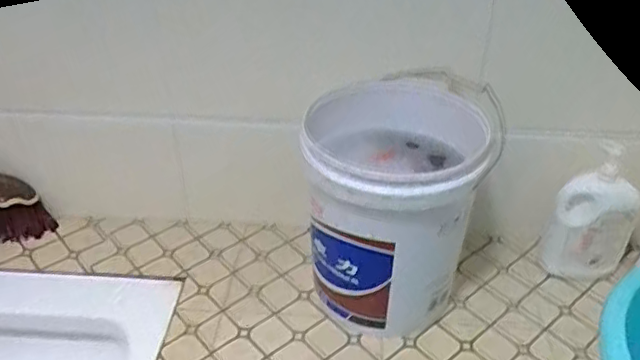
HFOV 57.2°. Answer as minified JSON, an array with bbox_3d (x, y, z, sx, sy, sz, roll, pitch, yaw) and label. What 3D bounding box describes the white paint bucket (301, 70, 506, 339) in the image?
[{"bbox_3d":[0.131,0.051,1.067,0.309,0.391,0.335,7,35,10],"label":"white paint bucket"}]

